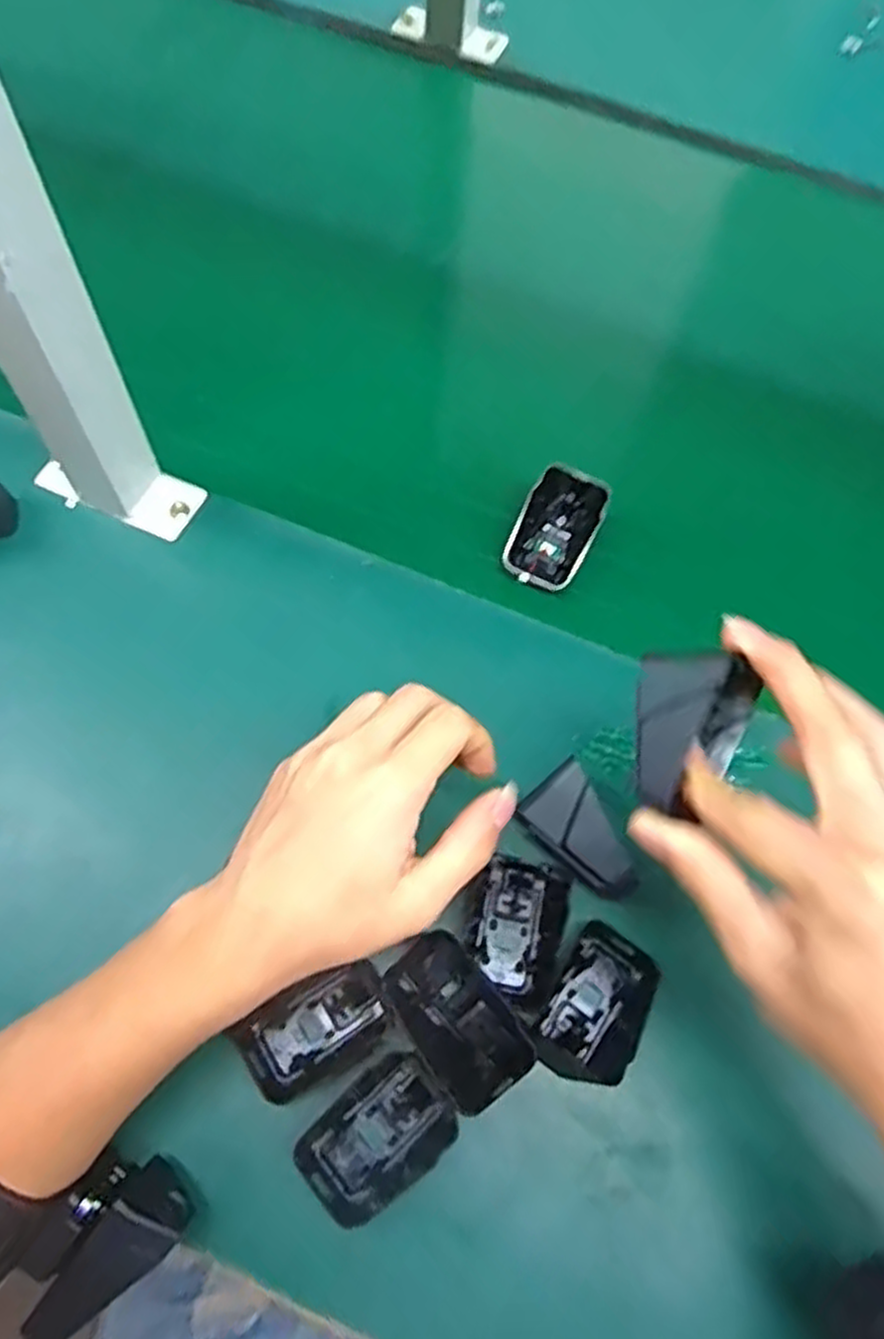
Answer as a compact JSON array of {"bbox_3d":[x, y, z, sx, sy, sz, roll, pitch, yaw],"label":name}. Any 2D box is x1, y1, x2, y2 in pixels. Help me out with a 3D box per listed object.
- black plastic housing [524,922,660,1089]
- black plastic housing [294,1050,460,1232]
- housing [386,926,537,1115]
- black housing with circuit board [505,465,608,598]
[{"bbox_3d":[0.077,0.163,0.382,0.047,0.020,0.071,32,68,11],"label":"black plastic housing"},{"bbox_3d":[-0.028,0.206,0.348,0.066,0.028,0.046,-35,73,-17],"label":"black plastic housing"},{"bbox_3d":[0.006,0.161,0.365,0.042,0.031,0.071,-32,72,-16],"label":"housing"},{"bbox_3d":[0.073,-0.087,0.501,0.050,0.025,0.078,26,86,-15],"label":"black housing with circuit board"}]

